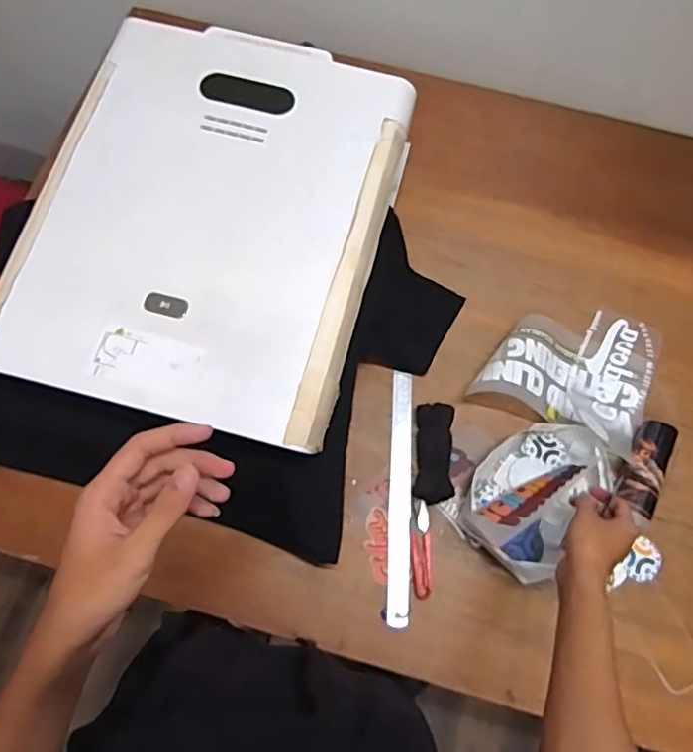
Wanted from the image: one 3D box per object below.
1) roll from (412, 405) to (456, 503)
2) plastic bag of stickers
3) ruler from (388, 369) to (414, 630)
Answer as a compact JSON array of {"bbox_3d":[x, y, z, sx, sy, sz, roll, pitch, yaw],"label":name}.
[{"bbox_3d":[0.117,0.102,0.766,0.050,0.020,0.128,3,73,-1],"label":"roll"},{"bbox_3d":[0.245,0.146,0.727,0.148,0.063,0.200,36,76,11],"label":"plastic bag of stickers"},{"bbox_3d":[0.072,0.152,0.763,0.032,0.011,0.326,0,72,9],"label":"ruler"}]

